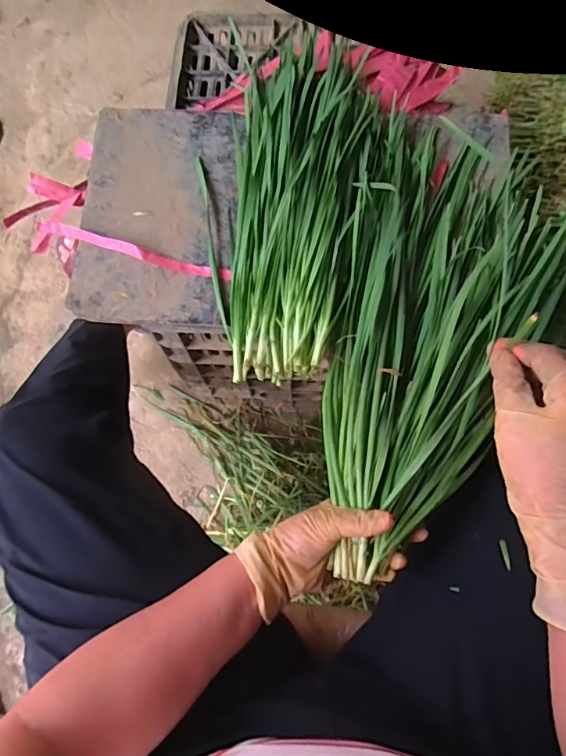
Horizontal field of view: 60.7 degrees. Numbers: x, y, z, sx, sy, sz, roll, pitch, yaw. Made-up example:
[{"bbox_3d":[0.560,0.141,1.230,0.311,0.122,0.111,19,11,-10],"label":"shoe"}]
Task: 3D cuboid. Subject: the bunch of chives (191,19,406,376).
[{"bbox_3d":[0.012,-0.192,0.508,0.197,0.038,0.401,11,73,6],"label":"bunch of chives"}]

